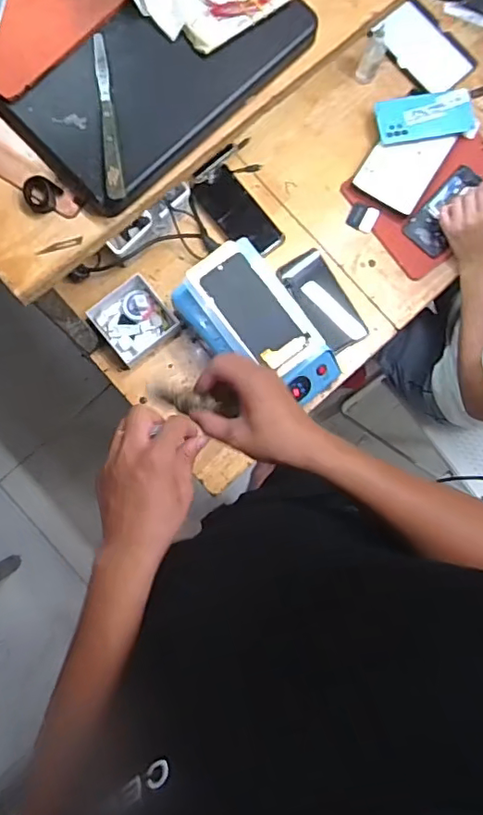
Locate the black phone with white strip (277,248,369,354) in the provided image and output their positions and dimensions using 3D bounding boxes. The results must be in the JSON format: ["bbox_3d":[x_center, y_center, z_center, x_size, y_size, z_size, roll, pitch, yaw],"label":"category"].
[{"bbox_3d":[0.134,-0.172,0.894,0.074,0.015,0.167,-31,87,5],"label":"black phone with white strip"}]

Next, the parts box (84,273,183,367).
[{"bbox_3d":[-0.166,-0.136,0.858,0.109,0.029,0.107,-38,87,-6],"label":"parts box"}]

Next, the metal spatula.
[{"bbox_3d":[-0.112,-0.243,0.458,0.014,0.010,0.145,-7,84,-3],"label":"metal spatula"}]

